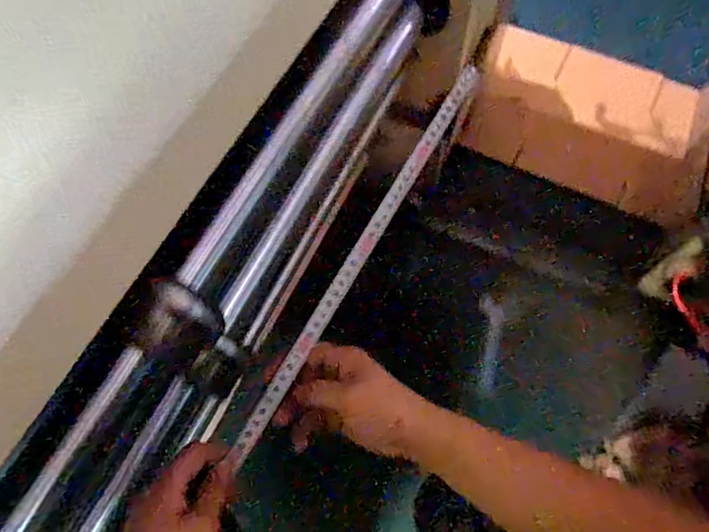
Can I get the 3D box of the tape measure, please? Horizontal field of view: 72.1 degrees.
[{"bbox_3d":[0.009,-0.016,0.415,0.017,0.011,0.390,29,78,14],"label":"tape measure"}]

